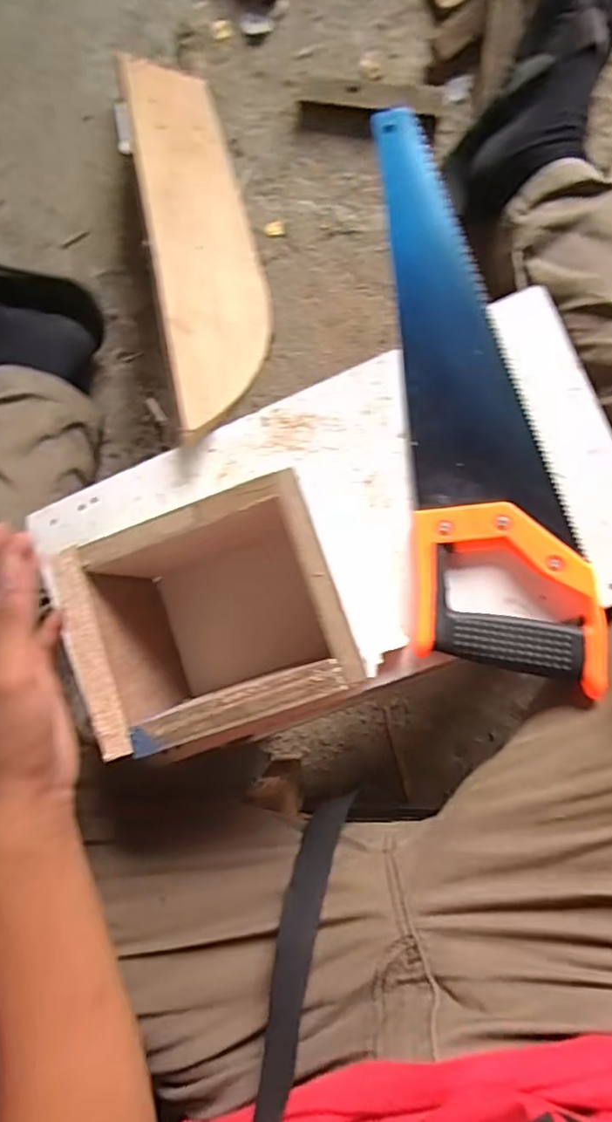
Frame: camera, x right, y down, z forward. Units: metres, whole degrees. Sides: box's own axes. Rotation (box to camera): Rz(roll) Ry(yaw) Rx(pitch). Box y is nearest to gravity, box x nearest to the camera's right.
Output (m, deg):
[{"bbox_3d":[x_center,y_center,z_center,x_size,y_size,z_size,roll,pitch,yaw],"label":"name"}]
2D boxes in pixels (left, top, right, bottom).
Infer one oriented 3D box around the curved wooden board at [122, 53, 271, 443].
[{"bbox_3d":[-0.102,-0.329,0.589,0.104,0.012,0.548,-2,60,-23],"label":"curved wooden board"}]

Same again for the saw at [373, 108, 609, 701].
[{"bbox_3d":[0.124,-0.126,0.432,0.113,0.039,0.406,-4,87,8],"label":"saw"}]

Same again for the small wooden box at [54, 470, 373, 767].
[{"bbox_3d":[-0.053,0.033,0.390,0.152,0.100,0.123,-20,85,7],"label":"small wooden box"}]

